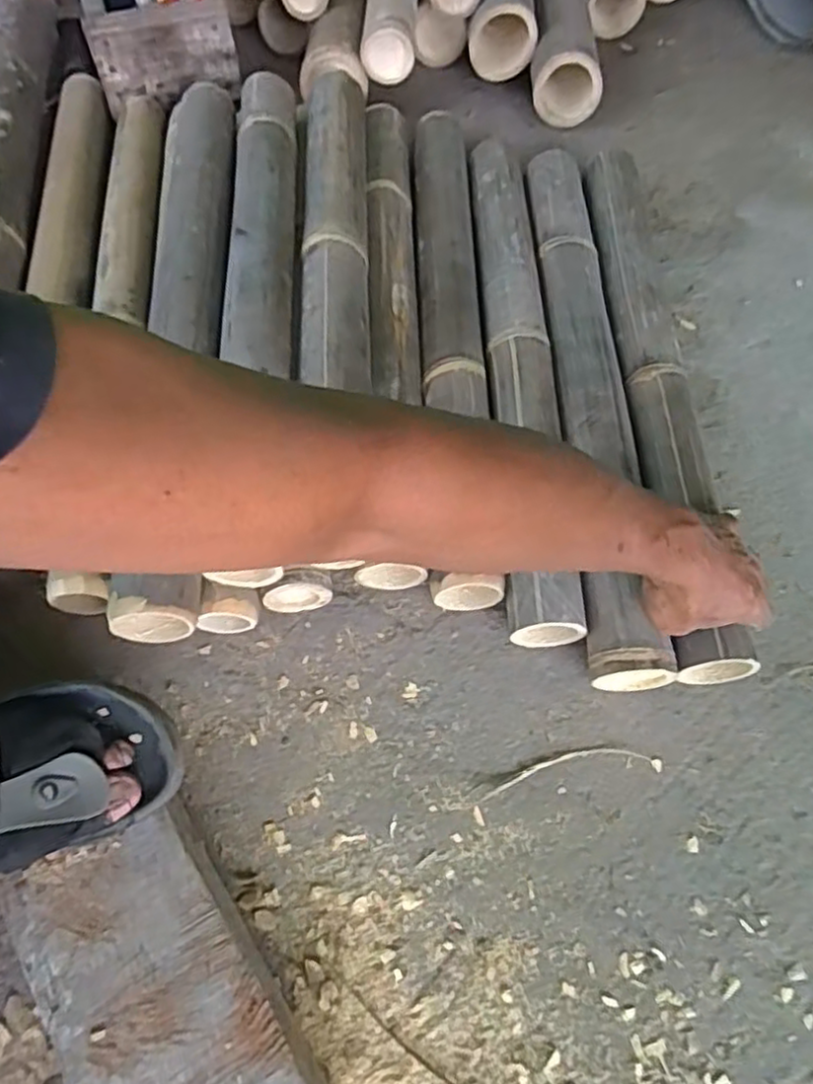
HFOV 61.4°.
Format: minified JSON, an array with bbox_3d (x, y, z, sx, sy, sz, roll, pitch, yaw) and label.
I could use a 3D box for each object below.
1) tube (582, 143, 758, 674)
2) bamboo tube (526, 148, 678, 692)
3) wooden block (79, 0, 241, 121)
[{"bbox_3d":[0.242,-0.175,0.688,0.070,0.057,0.629,0,63,-1],"label":"tube"},{"bbox_3d":[0.169,-0.173,0.682,0.077,0.078,0.632,-1,65,-1],"label":"bamboo tube"},{"bbox_3d":[-0.293,-0.590,0.835,0.169,0.092,0.047,-21,63,-12],"label":"wooden block"}]

